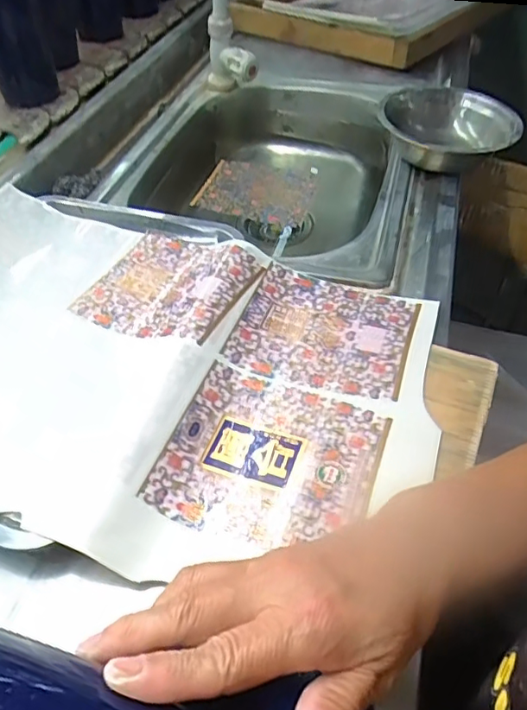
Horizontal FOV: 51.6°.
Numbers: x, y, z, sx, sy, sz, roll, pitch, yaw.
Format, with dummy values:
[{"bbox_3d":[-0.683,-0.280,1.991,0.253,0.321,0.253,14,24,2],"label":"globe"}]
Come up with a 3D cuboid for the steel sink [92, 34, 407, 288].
[{"bbox_3d":[0.010,-0.252,0.758,0.358,0.139,0.506,11,50,8],"label":"steel sink"}]

